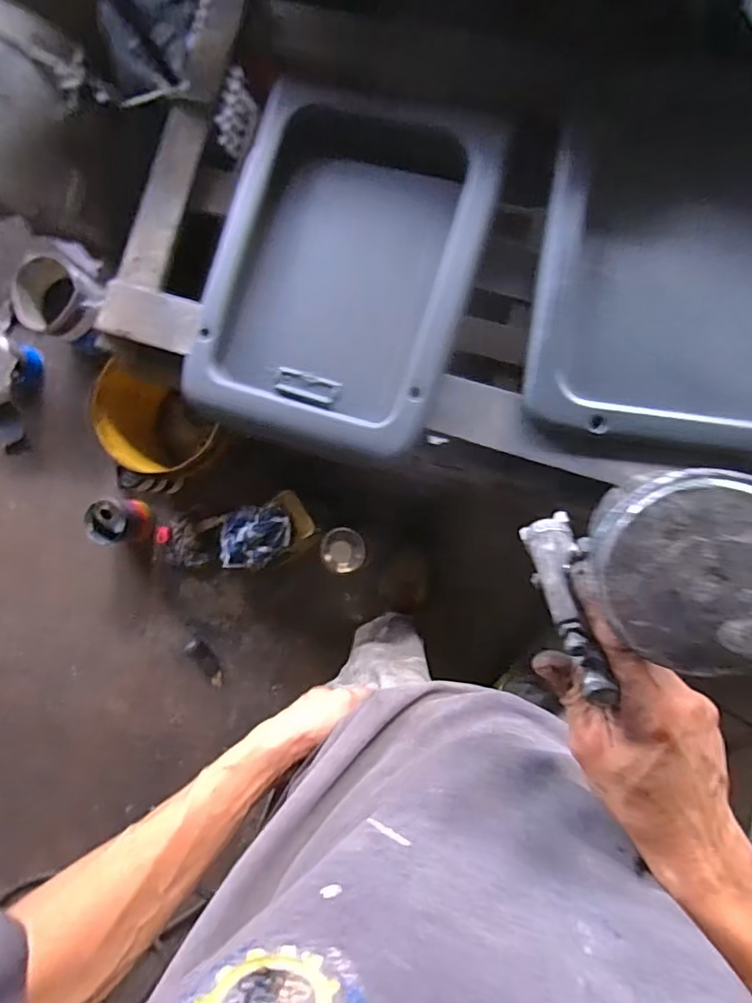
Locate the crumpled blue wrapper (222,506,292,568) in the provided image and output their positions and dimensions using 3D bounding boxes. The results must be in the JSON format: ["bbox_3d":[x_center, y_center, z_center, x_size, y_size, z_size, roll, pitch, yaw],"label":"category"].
[{"bbox_3d":[-0.246,0.067,1.094,0.153,0.048,0.120,-8,86,8],"label":"crumpled blue wrapper"}]

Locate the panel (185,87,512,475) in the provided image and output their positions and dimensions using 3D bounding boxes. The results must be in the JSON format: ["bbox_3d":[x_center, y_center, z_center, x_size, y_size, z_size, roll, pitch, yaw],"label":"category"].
[{"bbox_3d":[-0.036,-0.267,0.641,0.291,0.053,0.396,18,90,9],"label":"panel"}]

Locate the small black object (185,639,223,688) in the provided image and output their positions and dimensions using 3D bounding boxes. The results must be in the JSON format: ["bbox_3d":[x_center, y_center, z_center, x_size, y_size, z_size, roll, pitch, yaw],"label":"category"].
[{"bbox_3d":[-0.408,0.389,1.330,0.046,0.022,0.125,-38,83,5],"label":"small black object"}]

